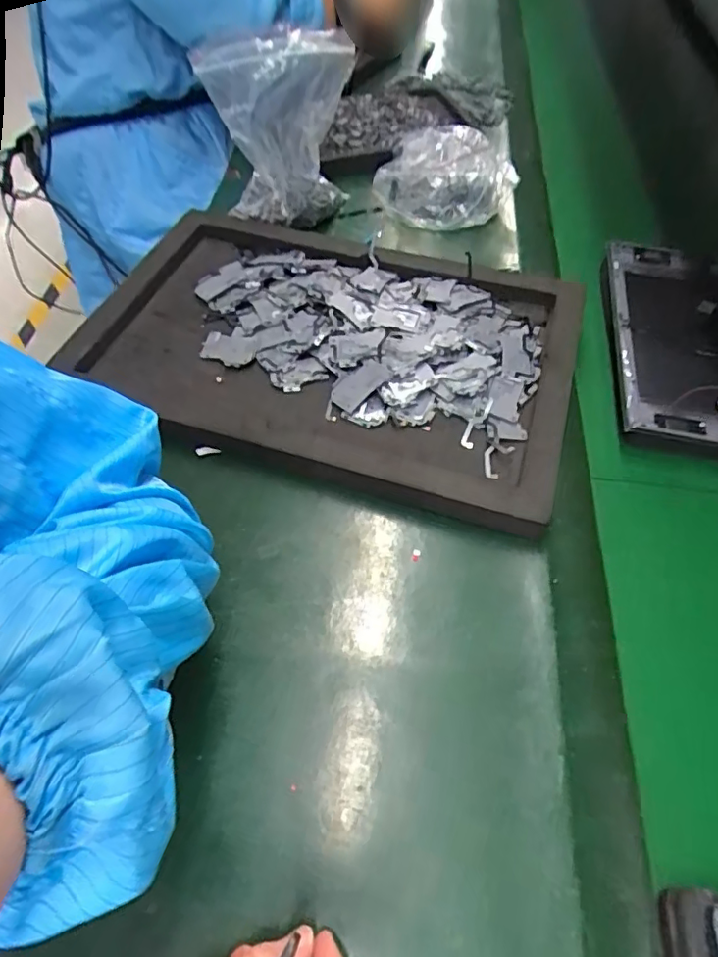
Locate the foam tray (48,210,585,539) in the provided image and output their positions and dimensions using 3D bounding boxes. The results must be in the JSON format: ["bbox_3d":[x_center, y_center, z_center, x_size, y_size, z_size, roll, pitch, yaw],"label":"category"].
[{"bbox_3d":[-0.031,-0.124,0.491,0.419,0.025,0.267,17,57,7],"label":"foam tray"}]

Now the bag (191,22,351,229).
[{"bbox_3d":[-0.077,-0.338,0.545,0.137,0.145,0.074,-4,57,-5],"label":"bag"}]

